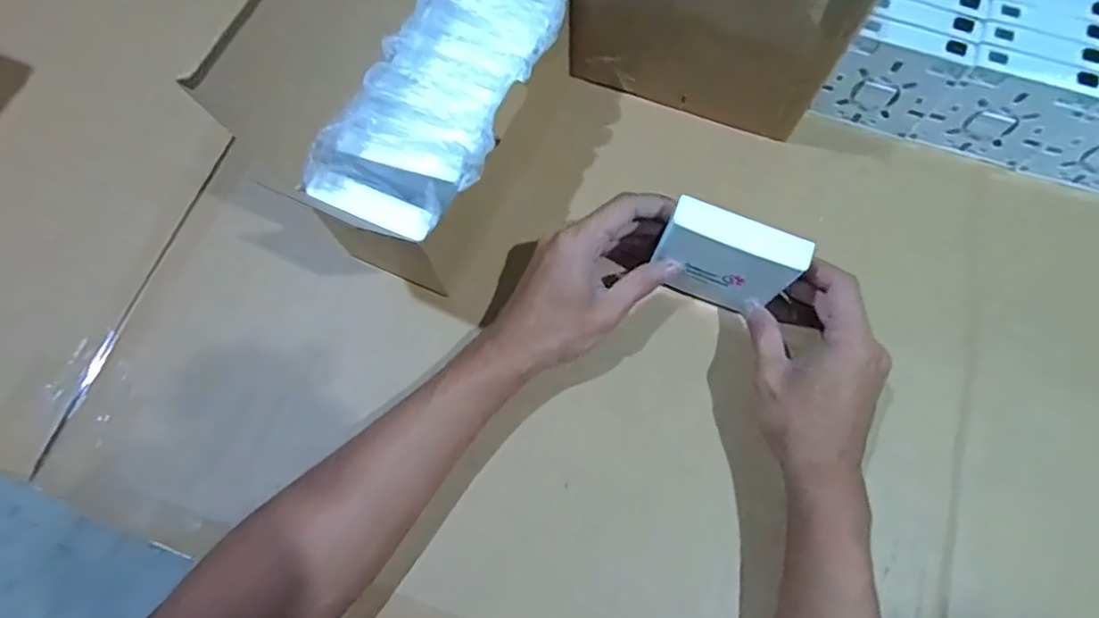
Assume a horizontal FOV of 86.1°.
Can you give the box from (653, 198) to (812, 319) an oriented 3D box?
[{"bbox_3d":[0.116,-0.033,0.391,0.086,0.074,0.028,18,70,8],"label":"box"}]

